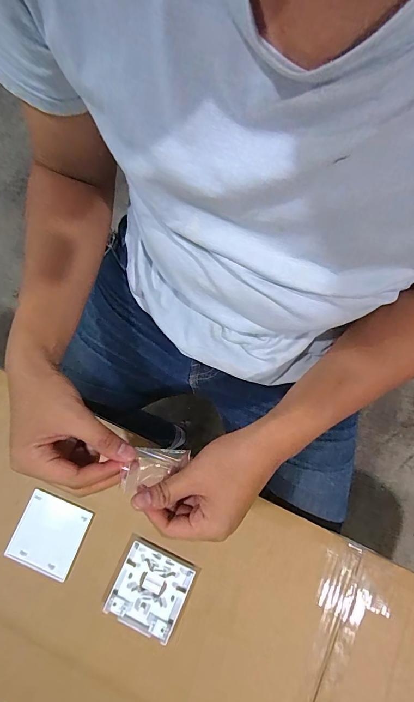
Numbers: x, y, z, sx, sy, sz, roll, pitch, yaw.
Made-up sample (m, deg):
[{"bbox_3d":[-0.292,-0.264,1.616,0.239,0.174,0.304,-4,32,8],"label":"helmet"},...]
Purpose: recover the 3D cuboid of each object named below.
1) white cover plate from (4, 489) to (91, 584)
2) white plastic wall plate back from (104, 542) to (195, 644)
[{"bbox_3d":[-0.206,0.239,0.453,0.085,0.005,0.087,20,75,5],"label":"white cover plate"},{"bbox_3d":[-0.072,0.299,0.436,0.087,0.013,0.084,23,77,7],"label":"white plastic wall plate back"}]

